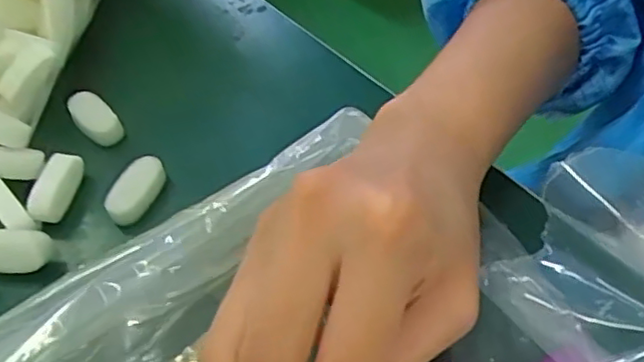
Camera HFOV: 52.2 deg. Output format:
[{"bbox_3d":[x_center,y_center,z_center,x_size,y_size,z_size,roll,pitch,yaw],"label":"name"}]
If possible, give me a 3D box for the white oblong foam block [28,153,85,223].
[{"bbox_3d":[-0.121,0.003,0.300,0.015,0.011,0.032,4,55,9],"label":"white oblong foam block"}]

